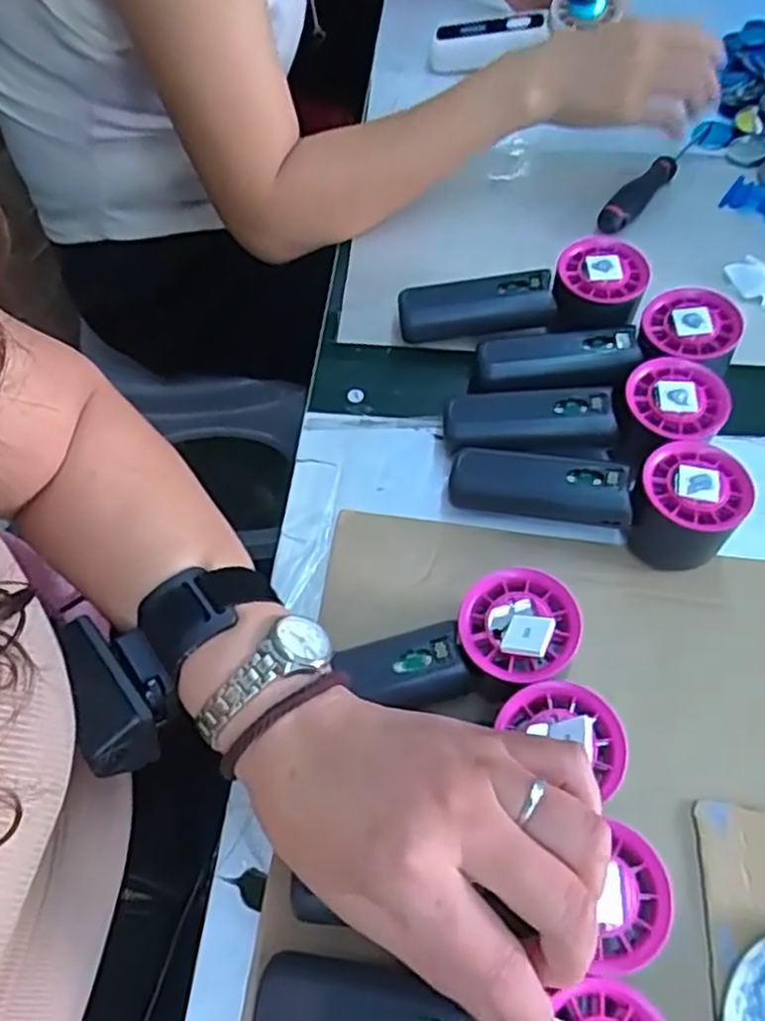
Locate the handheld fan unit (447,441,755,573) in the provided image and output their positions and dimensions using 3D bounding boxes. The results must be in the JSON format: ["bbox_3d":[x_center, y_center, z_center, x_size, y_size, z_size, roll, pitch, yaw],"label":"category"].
[{"bbox_3d":[0.118,-0.014,0.418,0.153,0.054,0.050,14,62,9],"label":"handheld fan unit"}]

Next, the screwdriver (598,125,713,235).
[{"bbox_3d":[0.210,-0.262,0.569,0.023,0.022,0.152,35,67,18],"label":"screwdriver"}]

